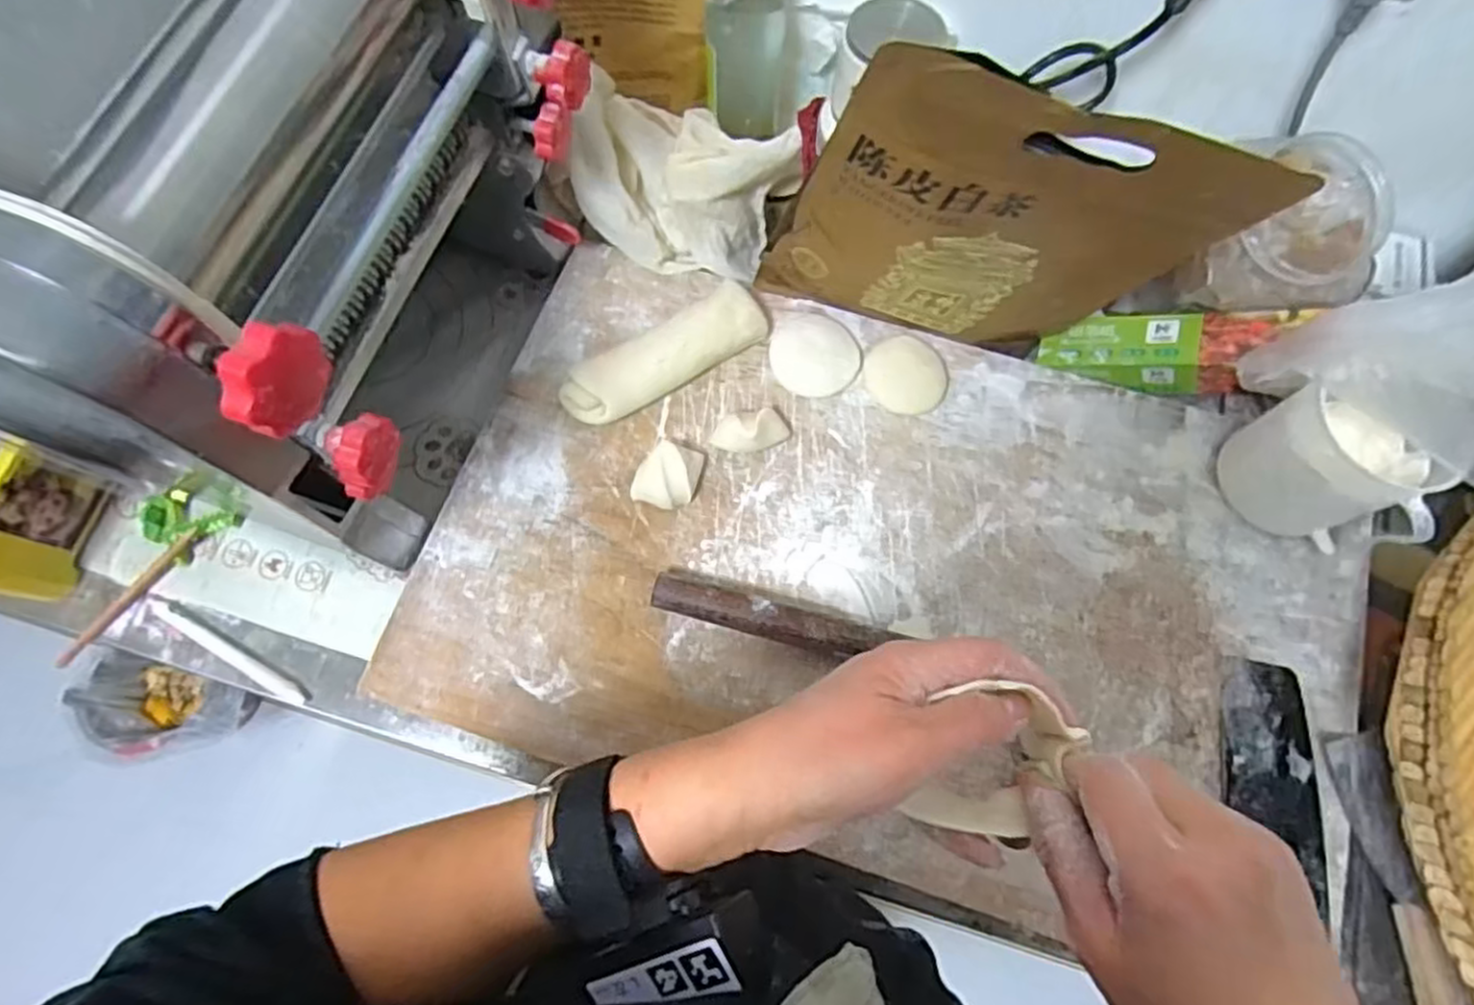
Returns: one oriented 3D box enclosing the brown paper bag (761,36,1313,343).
[{"bbox_3d":[0.153,-0.167,0.460,0.252,0.255,0.046,8,72,2],"label":"brown paper bag"}]

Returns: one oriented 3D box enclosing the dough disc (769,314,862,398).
[{"bbox_3d":[0.061,-0.116,0.579,0.068,0.008,0.068,0,72,0],"label":"dough disc"}]

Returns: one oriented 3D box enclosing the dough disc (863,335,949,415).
[{"bbox_3d":[0.132,-0.098,0.561,0.063,0.021,0.059,0,72,0],"label":"dough disc"}]

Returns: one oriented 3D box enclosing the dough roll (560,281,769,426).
[{"bbox_3d":[-0.055,-0.110,0.566,0.162,0.035,0.049,-33,75,-11],"label":"dough roll"}]

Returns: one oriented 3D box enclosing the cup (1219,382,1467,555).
[{"bbox_3d":[0.392,-0.018,0.487,0.084,0.097,0.102,1,72,0],"label":"cup"}]

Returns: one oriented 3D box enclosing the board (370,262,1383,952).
[{"bbox_3d":[0.105,0.045,0.518,0.627,0.034,0.385,16,72,5],"label":"board"}]

